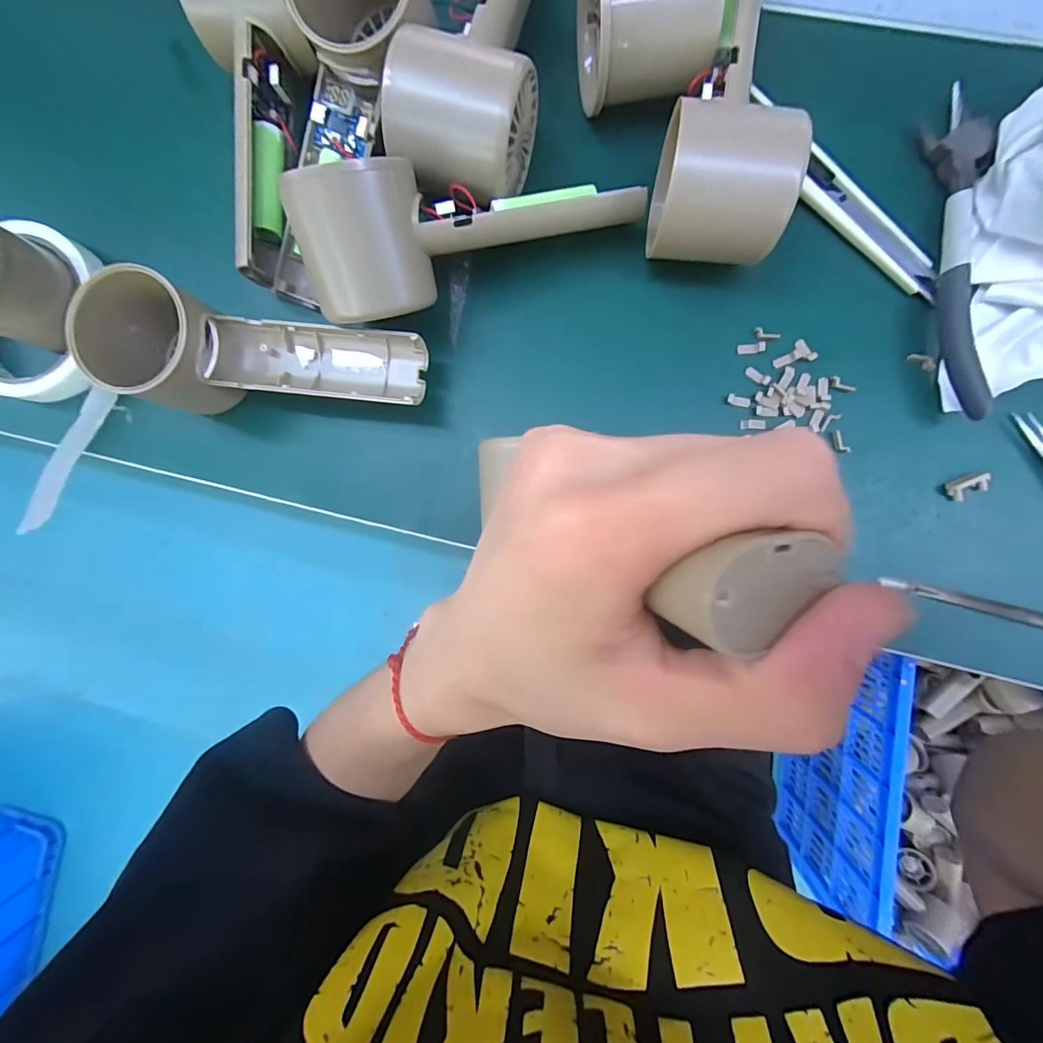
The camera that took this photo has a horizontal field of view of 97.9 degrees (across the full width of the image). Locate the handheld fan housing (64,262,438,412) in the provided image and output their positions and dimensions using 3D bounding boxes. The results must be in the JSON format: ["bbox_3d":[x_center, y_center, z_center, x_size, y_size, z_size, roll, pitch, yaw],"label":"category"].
[{"bbox_3d":[-0.127,-0.078,0.227,0.155,0.060,0.053,12,92,4],"label":"handheld fan housing"}]

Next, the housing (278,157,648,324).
[{"bbox_3d":[-0.021,-0.135,0.210,0.159,0.045,0.051,-13,88,-7],"label":"housing"}]

